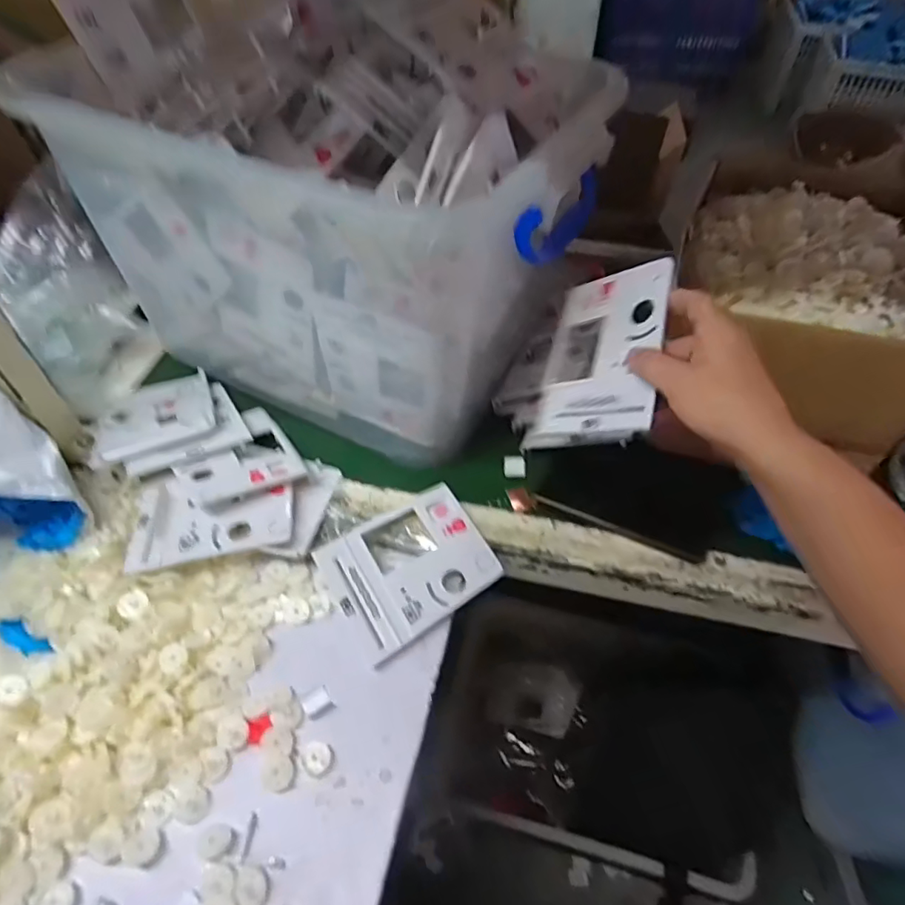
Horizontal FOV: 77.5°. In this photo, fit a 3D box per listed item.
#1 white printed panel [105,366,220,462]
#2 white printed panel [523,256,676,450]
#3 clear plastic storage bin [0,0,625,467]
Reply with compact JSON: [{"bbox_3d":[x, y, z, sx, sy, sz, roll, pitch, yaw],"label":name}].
[{"bbox_3d":[-0.320,-0.043,0.613,0.111,0.007,0.140,-21,38,-15],"label":"white printed panel"},{"bbox_3d":[0.120,-0.077,0.461,0.010,0.118,0.150,23,73,-33],"label":"white printed panel"},{"bbox_3d":[-0.111,-0.233,0.582,0.446,0.307,0.265,19,51,15],"label":"clear plastic storage bin"}]

